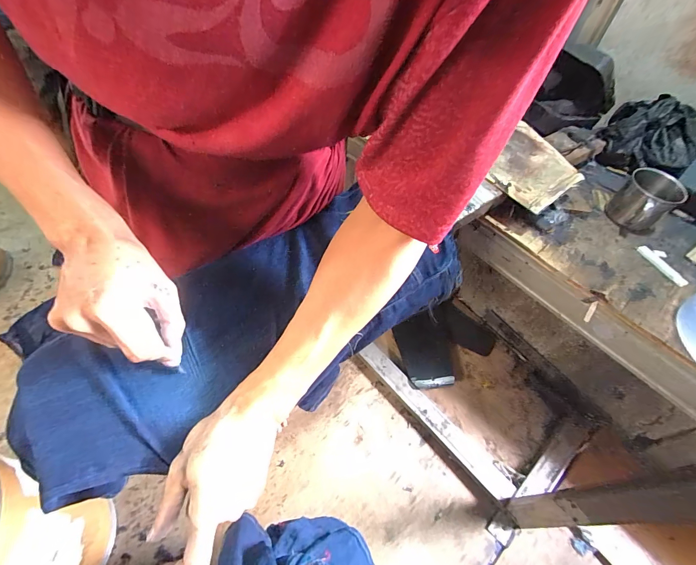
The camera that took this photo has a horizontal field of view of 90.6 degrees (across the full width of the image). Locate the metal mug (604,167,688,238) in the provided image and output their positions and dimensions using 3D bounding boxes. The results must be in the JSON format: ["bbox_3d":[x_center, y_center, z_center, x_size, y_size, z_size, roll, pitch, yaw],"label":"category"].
[{"bbox_3d":[0.470,-0.127,0.550,0.086,0.073,0.079,-31,61,-28],"label":"metal mug"}]

